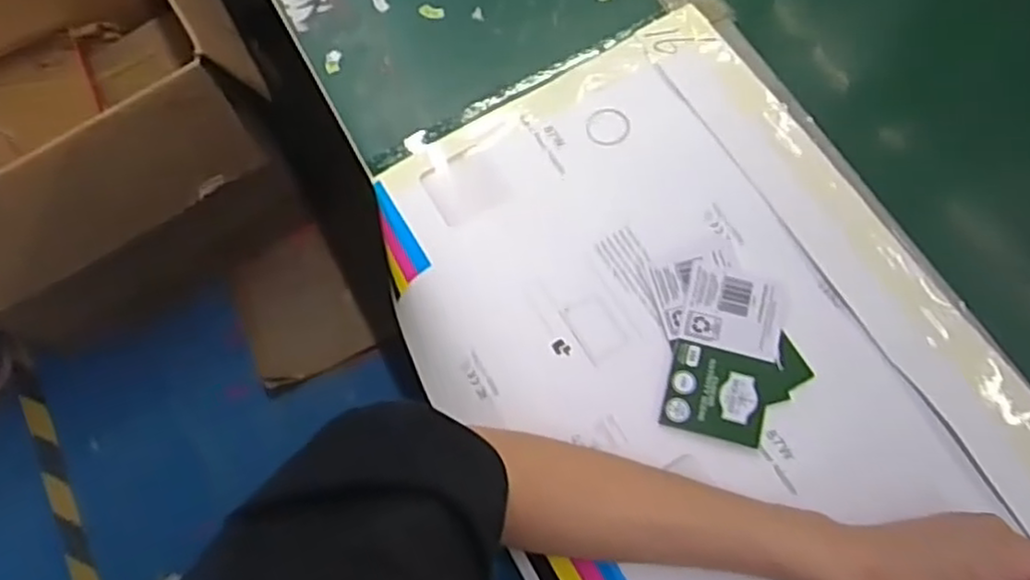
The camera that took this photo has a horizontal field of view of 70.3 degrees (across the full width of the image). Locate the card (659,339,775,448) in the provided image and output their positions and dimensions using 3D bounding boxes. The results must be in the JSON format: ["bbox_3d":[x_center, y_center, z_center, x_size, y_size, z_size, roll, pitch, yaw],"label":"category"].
[{"bbox_3d":[0.143,0.073,0.518,0.069,0.008,0.062,14,75,9],"label":"card"}]

